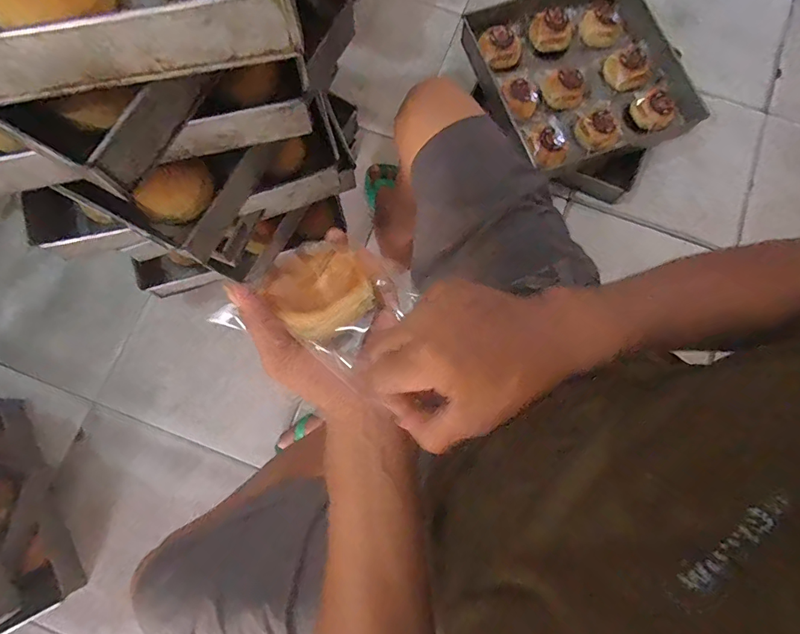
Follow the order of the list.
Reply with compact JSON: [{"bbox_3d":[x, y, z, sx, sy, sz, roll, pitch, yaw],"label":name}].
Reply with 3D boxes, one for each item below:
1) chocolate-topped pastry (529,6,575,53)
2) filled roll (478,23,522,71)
[{"bbox_3d":[0.344,-0.647,0.996,0.093,0.037,0.091,0,77,-1],"label":"chocolate-topped pastry"},{"bbox_3d":[0.223,-0.600,0.984,0.097,0.037,0.092,17,78,3],"label":"filled roll"}]

